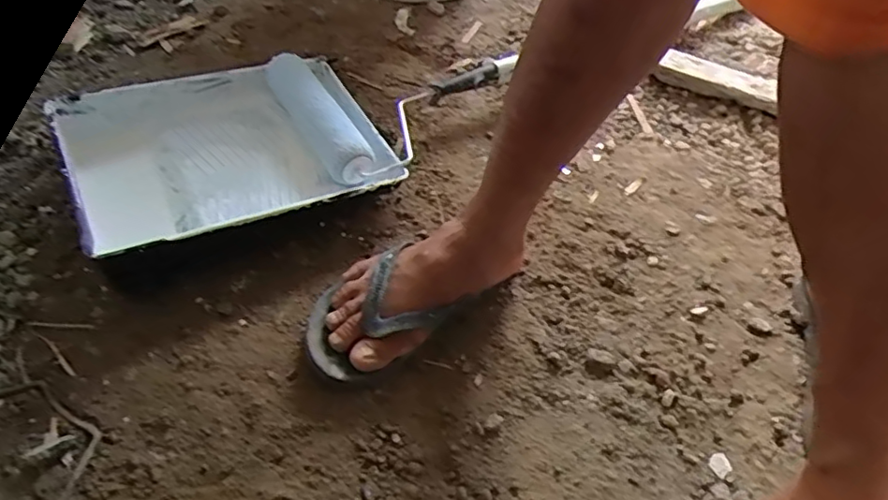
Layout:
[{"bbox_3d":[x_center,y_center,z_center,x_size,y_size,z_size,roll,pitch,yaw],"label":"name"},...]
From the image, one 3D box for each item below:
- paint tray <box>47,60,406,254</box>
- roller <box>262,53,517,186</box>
[{"bbox_3d":[-0.258,-0.119,0.750,0.352,0.087,0.276,-23,57,-20],"label":"paint tray"},{"bbox_3d":[-0.041,-0.210,0.829,0.346,0.086,0.236,-23,56,-19],"label":"roller"}]

